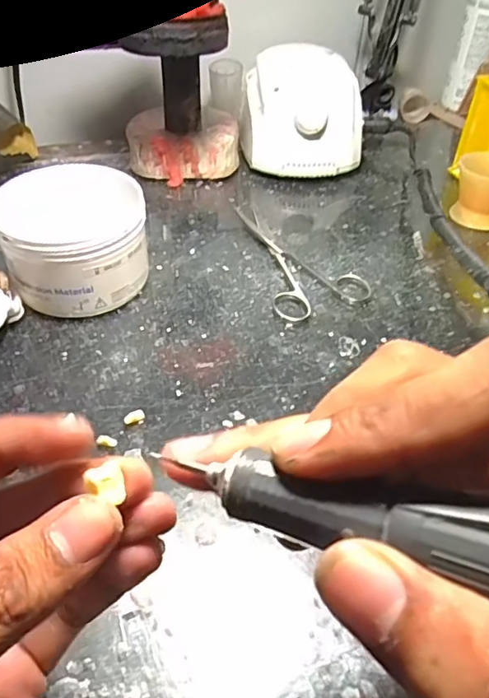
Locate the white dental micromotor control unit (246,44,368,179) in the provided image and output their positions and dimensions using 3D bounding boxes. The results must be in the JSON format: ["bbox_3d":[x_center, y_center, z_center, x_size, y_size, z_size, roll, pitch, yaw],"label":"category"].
[{"bbox_3d":[0.052,-0.216,0.509,0.103,0.080,0.116,2,45,-2],"label":"white dental micromotor control unit"}]

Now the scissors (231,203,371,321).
[{"bbox_3d":[0.033,-0.072,0.414,0.072,0.009,0.130,-16,48,-19],"label":"scissors"}]

